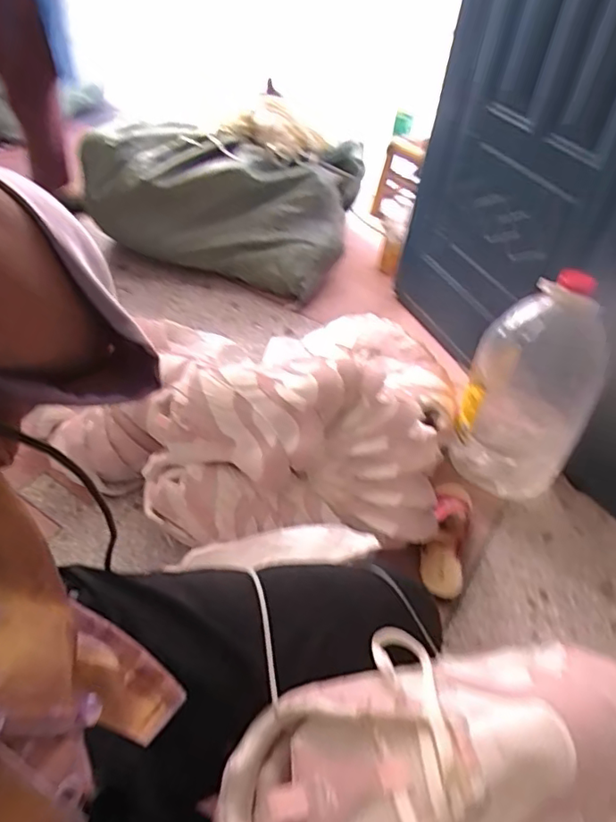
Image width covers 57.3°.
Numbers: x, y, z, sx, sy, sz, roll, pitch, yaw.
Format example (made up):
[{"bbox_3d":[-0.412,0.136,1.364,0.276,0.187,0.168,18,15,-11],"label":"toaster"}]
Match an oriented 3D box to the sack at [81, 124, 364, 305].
[{"bbox_3d":[-0.195,-0.532,1.466,0.617,0.300,0.389,11,45,4],"label":"sack"}]

